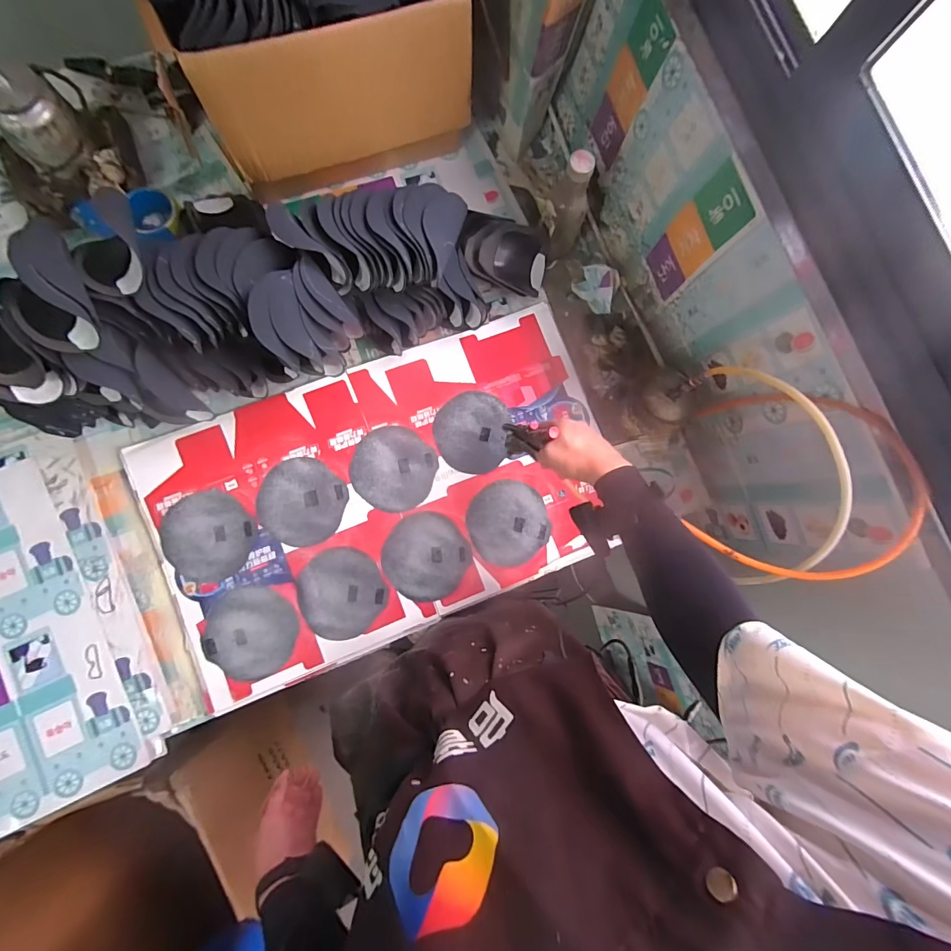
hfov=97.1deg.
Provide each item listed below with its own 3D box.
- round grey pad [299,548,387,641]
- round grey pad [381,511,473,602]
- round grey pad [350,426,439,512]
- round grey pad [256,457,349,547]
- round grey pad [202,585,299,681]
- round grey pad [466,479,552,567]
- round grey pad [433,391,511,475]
[{"bbox_3d":[-0.227,0.197,0.706,0.140,0.010,0.139,0,82,-3],"label":"round grey pad"},{"bbox_3d":[-0.086,0.140,0.722,0.139,0.010,0.147,0,82,-3],"label":"round grey pad"},{"bbox_3d":[-0.146,-0.013,0.743,0.145,0.005,0.142,0,82,-3],"label":"round grey pad"},{"bbox_3d":[-0.299,0.044,0.719,0.142,0.007,0.141,0,82,-3],"label":"round grey pad"},{"bbox_3d":[-0.372,0.257,0.688,0.143,0.007,0.143,0,82,-3],"label":"round grey pad"},{"bbox_3d":[0.058,0.081,0.739,0.139,0.010,0.145,0,82,-3],"label":"round grey pad"},{"bbox_3d":[-0.008,-0.080,0.760,0.131,0.004,0.146,7,82,-2],"label":"round grey pad"}]

